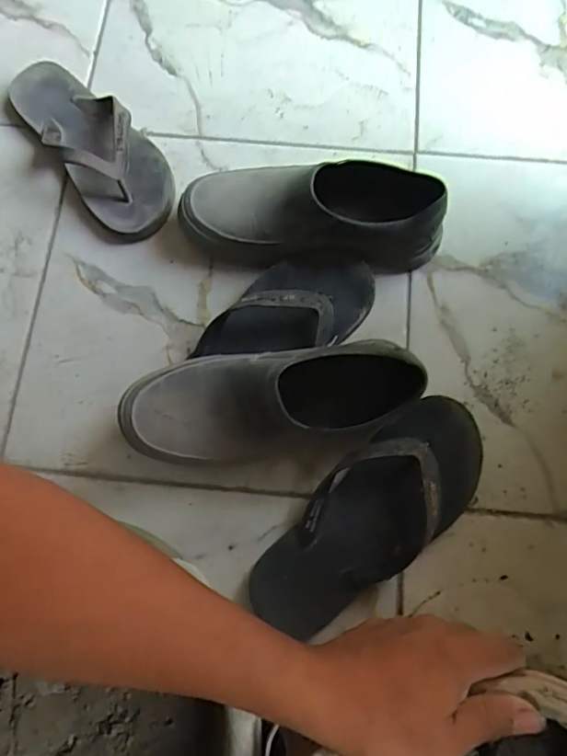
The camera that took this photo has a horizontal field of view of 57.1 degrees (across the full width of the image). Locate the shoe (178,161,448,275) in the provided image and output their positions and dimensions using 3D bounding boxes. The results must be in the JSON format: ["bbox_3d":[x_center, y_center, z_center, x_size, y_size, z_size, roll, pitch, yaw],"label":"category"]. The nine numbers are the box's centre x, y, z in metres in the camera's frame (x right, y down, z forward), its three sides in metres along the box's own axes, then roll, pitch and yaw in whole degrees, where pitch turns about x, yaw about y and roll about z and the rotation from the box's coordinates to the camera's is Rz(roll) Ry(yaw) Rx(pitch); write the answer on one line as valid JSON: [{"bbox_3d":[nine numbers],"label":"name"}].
[{"bbox_3d":[0.027,-0.163,0.534,0.264,0.091,0.090,10,75,4],"label":"shoe"}]

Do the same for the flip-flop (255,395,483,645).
[{"bbox_3d":[0.083,0.126,0.476,0.255,0.052,0.103,-40,78,-10],"label":"flip-flop"}]

